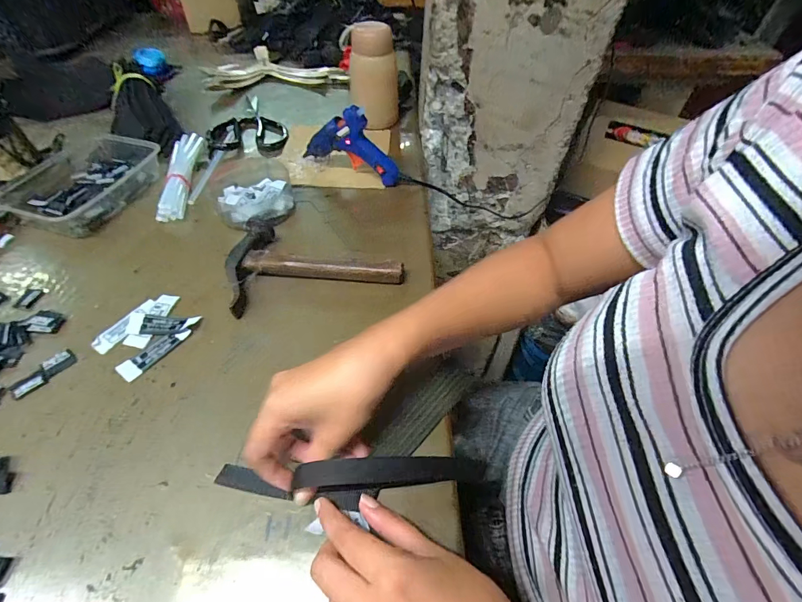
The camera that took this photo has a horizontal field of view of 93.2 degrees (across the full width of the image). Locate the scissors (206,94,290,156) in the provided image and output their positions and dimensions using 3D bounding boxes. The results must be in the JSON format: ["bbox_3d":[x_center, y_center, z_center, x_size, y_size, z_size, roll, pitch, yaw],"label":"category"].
[{"bbox_3d":[-0.244,-0.290,0.624,0.116,0.026,0.185,-4,51,-5],"label":"scissors"}]

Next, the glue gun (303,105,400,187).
[{"bbox_3d":[-0.067,-0.208,0.501,0.134,0.093,0.022,17,52,12],"label":"glue gun"}]

